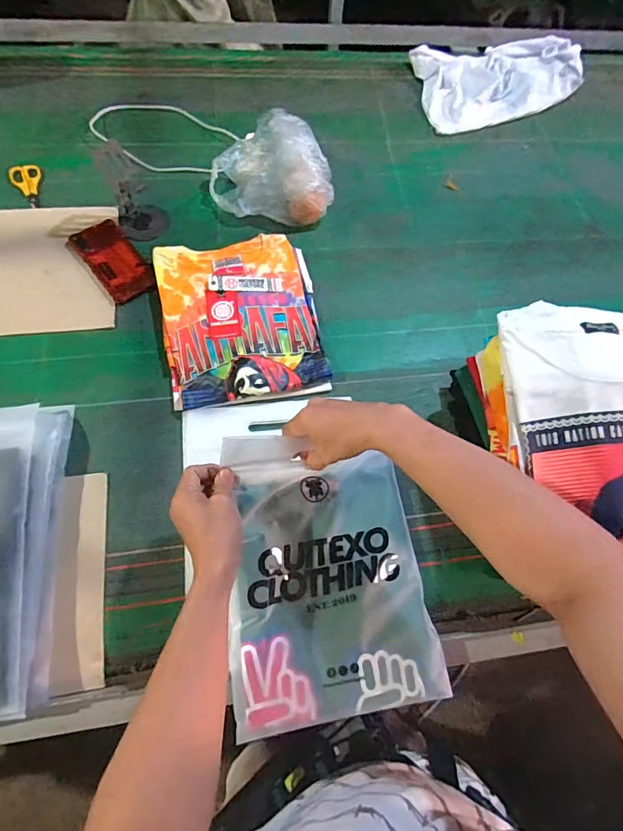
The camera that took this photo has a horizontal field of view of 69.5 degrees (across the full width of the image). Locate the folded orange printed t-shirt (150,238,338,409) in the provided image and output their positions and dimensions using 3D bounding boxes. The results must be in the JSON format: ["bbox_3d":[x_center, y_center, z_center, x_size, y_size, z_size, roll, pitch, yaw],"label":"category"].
[{"bbox_3d":[-0.115,-0.162,0.699,0.223,0.022,0.291,-11,67,-8],"label":"folded orange printed t-shirt"}]

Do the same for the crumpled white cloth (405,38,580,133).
[{"bbox_3d":[0.419,-0.758,1.004,0.387,0.046,0.263,-14,68,-9],"label":"crumpled white cloth"}]

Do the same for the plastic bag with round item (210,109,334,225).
[{"bbox_3d":[-0.073,-0.433,0.796,0.210,0.103,0.178,-4,66,-5],"label":"plastic bag with round item"}]

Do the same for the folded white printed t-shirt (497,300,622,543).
[{"bbox_3d":[0.337,0.007,0.510,0.204,0.048,0.307,-4,75,-7],"label":"folded white printed t-shirt"}]

